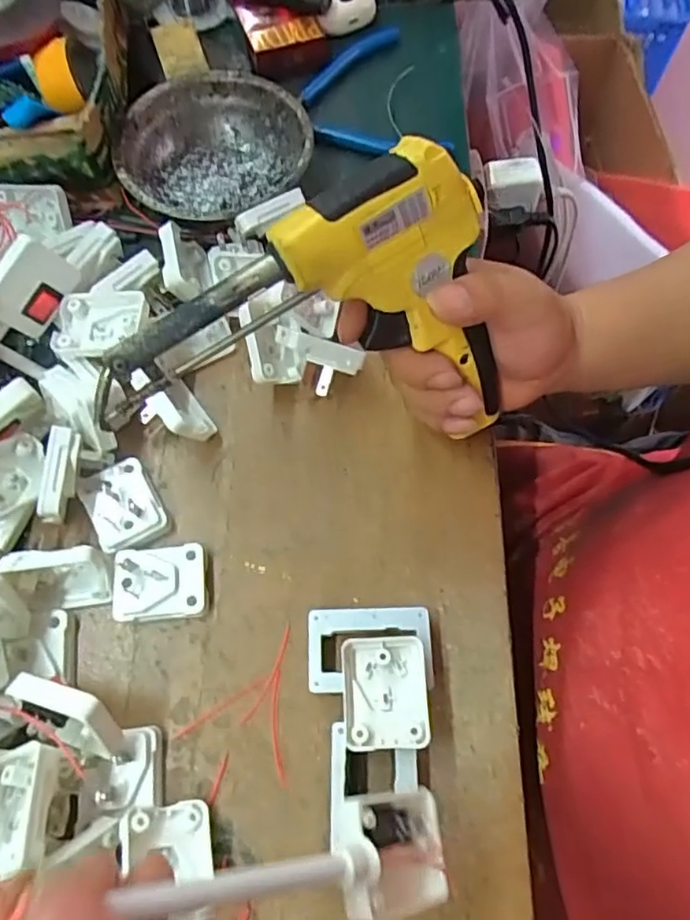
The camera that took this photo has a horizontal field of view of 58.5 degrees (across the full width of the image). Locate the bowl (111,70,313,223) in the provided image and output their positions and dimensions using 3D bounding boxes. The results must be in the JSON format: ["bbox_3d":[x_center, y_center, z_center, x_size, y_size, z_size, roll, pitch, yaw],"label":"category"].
[{"bbox_3d":[-0.090,-0.210,0.420,0.125,0.035,0.120,0,68,0],"label":"bowl"}]

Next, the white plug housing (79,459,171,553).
[{"bbox_3d":[-0.123,0.024,0.338,0.037,0.012,0.048,-28,70,-11],"label":"white plug housing"}]

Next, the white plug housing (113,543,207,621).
[{"bbox_3d":[-0.096,0.064,0.323,0.045,0.017,0.038,-5,68,-2],"label":"white plug housing"}]

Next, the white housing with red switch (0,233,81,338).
[{"bbox_3d":[-0.172,-0.094,0.335,0.010,0.038,0.046,35,90,36],"label":"white housing with red switch"}]

